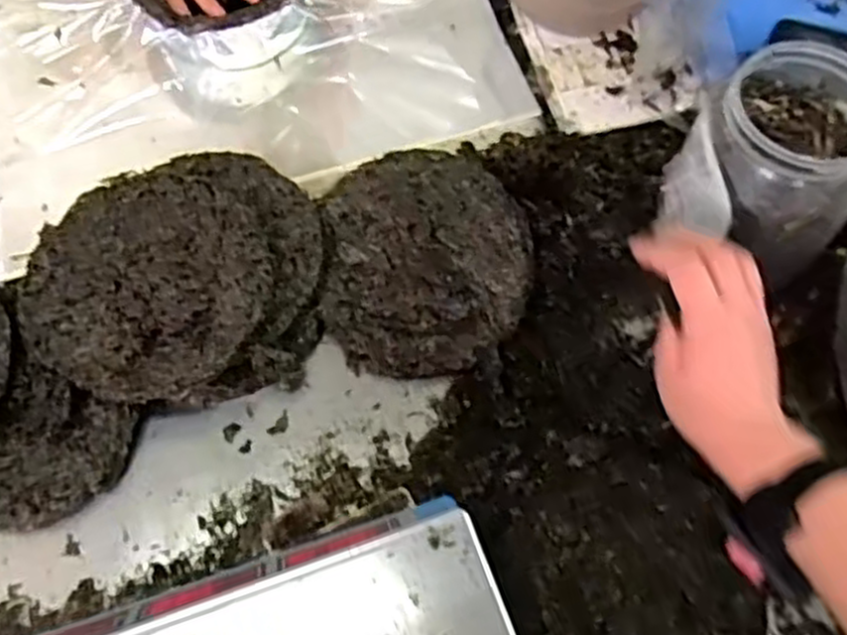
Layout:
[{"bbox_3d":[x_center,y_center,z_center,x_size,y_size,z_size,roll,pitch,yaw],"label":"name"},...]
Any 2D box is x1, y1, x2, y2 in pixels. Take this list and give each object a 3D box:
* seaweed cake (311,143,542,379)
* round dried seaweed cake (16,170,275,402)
[{"bbox_3d":[0.003,-0.052,0.679,0.177,0.035,0.187,-4,66,-4],"label":"seaweed cake"},{"bbox_3d":[-0.226,-0.031,0.640,0.194,0.037,0.201,1,66,-2],"label":"round dried seaweed cake"}]

